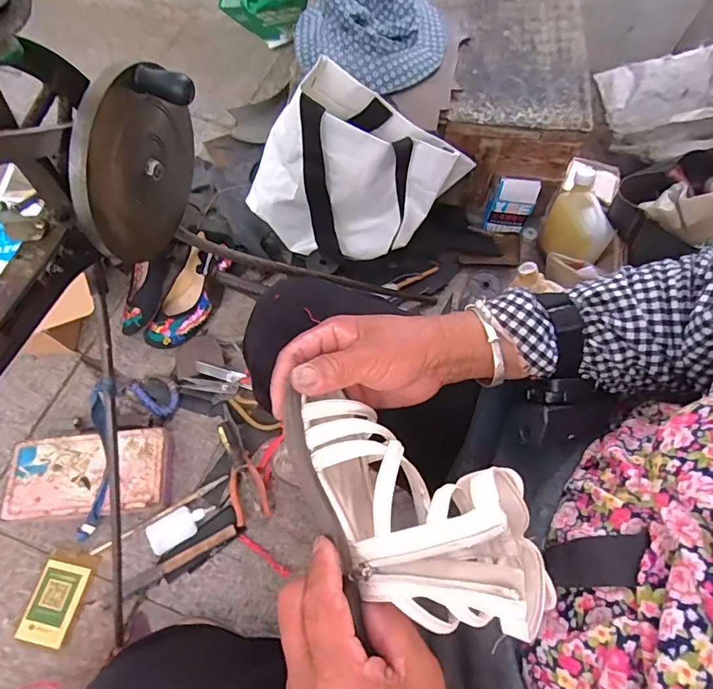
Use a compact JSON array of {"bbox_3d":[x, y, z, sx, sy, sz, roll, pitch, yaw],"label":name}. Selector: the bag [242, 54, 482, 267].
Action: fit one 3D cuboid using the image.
[{"bbox_3d":[-0.014,-0.259,0.779,0.344,0.270,0.167,16,65,7],"label":"bag"}]

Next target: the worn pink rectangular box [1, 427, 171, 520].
[{"bbox_3d":[-0.404,0.197,0.732,0.224,0.043,0.122,-5,64,-3],"label":"worn pink rectangular box"}]

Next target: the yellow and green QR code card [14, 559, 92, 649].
[{"bbox_3d":[-0.424,0.360,0.672,0.063,0.009,0.099,12,64,5],"label":"yellow and green QR code card"}]

